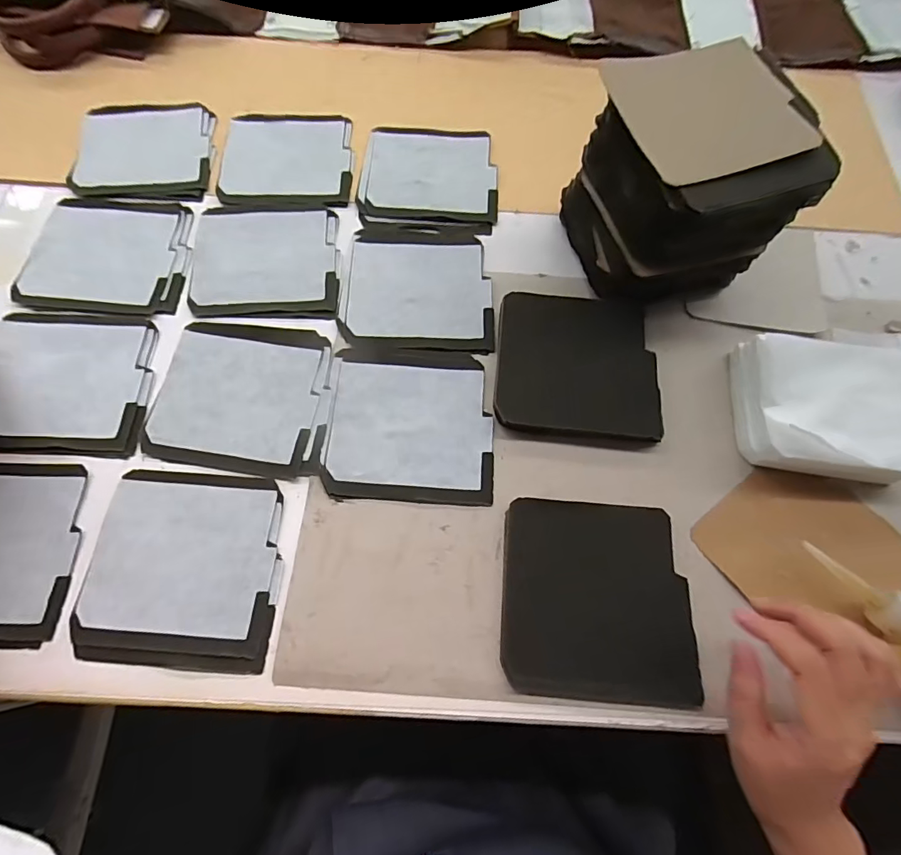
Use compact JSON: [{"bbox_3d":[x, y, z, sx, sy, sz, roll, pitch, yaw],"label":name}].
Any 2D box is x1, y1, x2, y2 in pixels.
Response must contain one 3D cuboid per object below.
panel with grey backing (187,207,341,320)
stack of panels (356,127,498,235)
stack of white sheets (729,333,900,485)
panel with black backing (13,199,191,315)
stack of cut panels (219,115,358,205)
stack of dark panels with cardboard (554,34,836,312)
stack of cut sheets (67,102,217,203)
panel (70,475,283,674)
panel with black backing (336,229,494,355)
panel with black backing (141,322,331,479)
[{"bbox_3d":[-0.176,-0.161,0.454,0.139,0.005,0.126,0,69,-2],"label":"panel with grey backing"},{"bbox_3d":[-0.021,-0.262,0.490,0.140,0.006,0.134,4,69,0],"label":"stack of panels"},{"bbox_3d":[0.307,-0.011,0.378,0.133,0.049,0.115,7,69,1],"label":"stack of white sheets"},{"bbox_3d":[-0.323,-0.166,0.451,0.145,0.006,0.129,4,69,0],"label":"panel with black backing"},{"bbox_3d":[-0.172,-0.286,0.504,0.135,0.012,0.131,0,69,-2],"label":"stack of cut panels"},{"bbox_3d":[0.195,-0.199,0.401,0.145,0.139,0.145,-11,70,-6],"label":"stack of dark panels with cardboard"},{"bbox_3d":[-0.319,-0.295,0.497,0.136,0.004,0.131,0,69,-2],"label":"stack of cut sheets"},{"bbox_3d":[-0.196,0.101,0.349,0.139,0.006,0.135,5,69,0],"label":"panel"},{"bbox_3d":[-0.030,-0.135,0.445,0.137,0.004,0.135,3,69,-1],"label":"panel with black backing"},{"bbox_3d":[-0.176,-0.029,0.405,0.145,0.007,0.132,6,69,0],"label":"panel with black backing"}]

